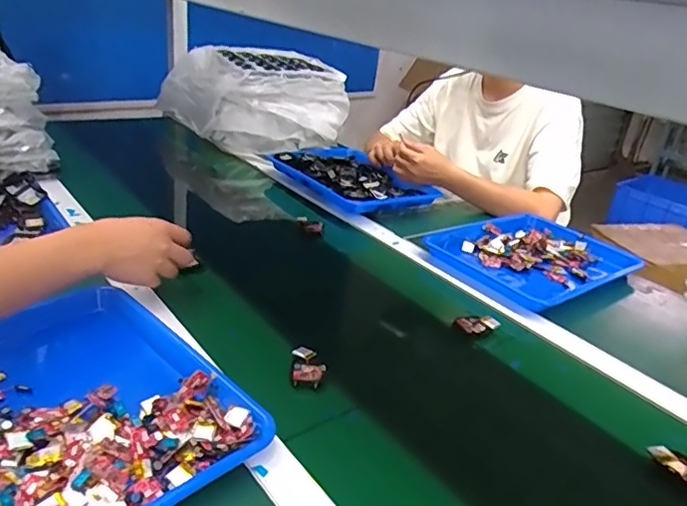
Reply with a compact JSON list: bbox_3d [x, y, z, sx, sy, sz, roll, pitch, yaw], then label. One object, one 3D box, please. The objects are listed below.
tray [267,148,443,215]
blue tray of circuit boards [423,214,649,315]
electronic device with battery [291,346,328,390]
[{"bbox_3d":[0.020,-0.159,1.188,0.244,0.042,0.328,-16,34,-39],"label":"tray"},{"bbox_3d":[0.315,0.004,0.968,0.293,0.048,0.269,-15,33,-37],"label":"blue tray of circuit boards"},{"bbox_3d":[-0.039,0.130,0.634,0.038,0.021,0.052,3,26,-7],"label":"electronic device with battery"}]

